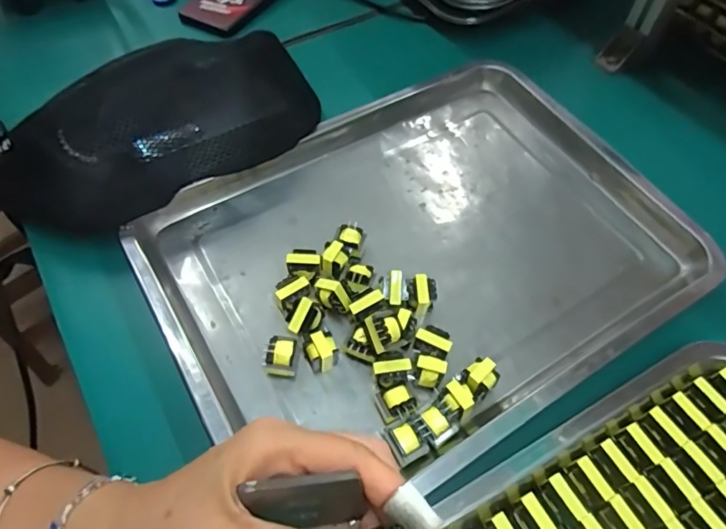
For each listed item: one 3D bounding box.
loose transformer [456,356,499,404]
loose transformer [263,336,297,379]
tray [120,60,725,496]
[{"bbox_3d":[0.075,0.075,0.322,0.025,0.018,0.020,-36,63,-22],"label":"loose transformer"},{"bbox_3d":[-0.054,0.061,0.328,0.020,0.016,0.024,2,56,1],"label":"loose transformer"},{"bbox_3d":[0.052,-0.016,0.387,0.394,0.037,0.282,-28,61,-18],"label":"tray"}]

